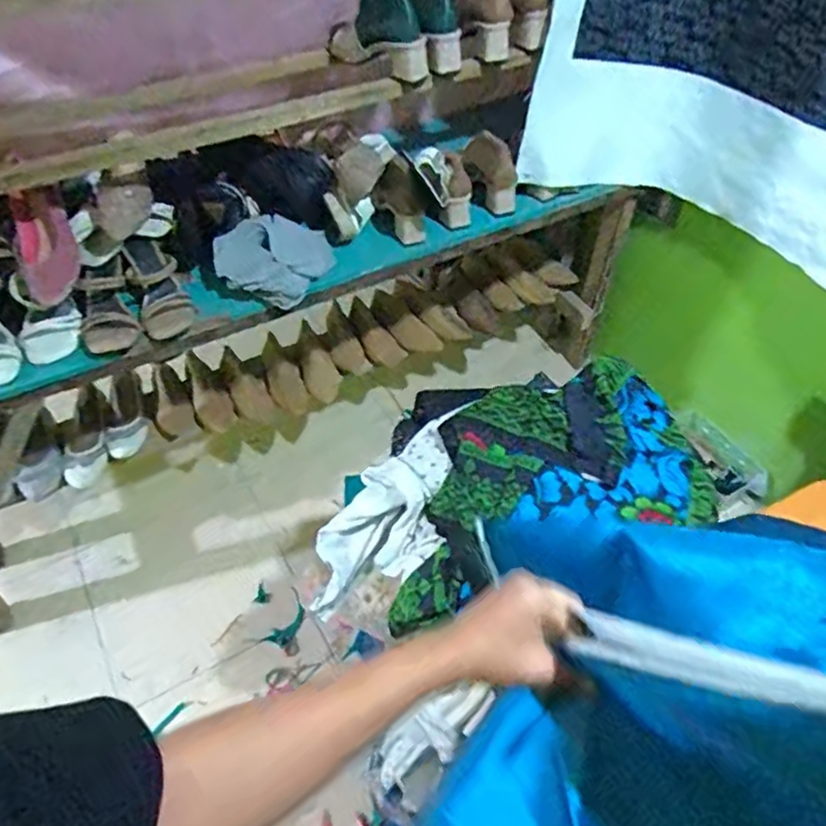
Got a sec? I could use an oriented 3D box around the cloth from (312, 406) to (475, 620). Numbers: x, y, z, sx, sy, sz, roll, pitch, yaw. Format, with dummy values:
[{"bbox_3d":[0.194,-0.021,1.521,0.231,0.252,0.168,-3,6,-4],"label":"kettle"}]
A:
[{"bbox_3d":[-0.036,0.166,0.955,0.159,0.355,0.060,45,18,31],"label":"cloth"}]

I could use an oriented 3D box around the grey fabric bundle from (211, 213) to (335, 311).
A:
[{"bbox_3d":[-0.238,-0.265,1.138,0.199,0.084,0.148,-9,50,-8],"label":"grey fabric bundle"}]

